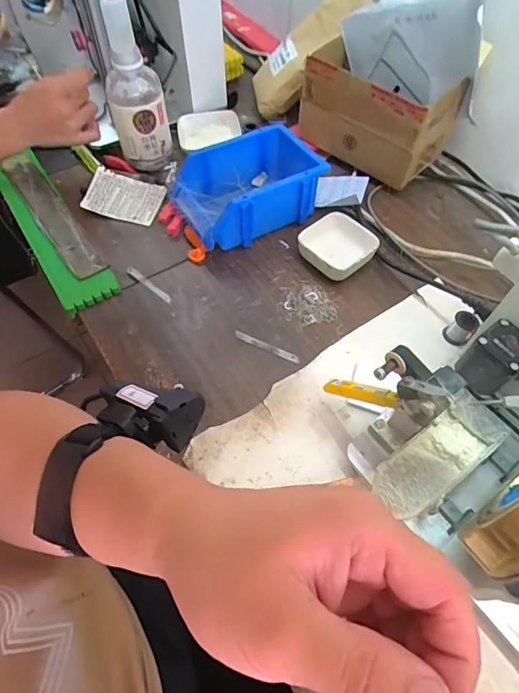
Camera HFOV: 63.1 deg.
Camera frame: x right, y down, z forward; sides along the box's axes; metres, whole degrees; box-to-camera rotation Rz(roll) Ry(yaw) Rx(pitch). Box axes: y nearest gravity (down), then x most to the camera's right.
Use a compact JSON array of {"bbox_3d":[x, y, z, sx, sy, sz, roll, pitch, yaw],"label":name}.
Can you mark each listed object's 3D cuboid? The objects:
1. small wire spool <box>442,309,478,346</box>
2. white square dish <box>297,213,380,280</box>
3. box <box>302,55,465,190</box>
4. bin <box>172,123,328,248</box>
[{"bbox_3d":[0.228,-0.022,0.480,0.025,0.032,0.029,-7,59,-4],"label":"small wire spool"},{"bbox_3d":[0.102,-0.129,0.552,0.103,0.032,0.085,-37,65,-21],"label":"white square dish"},{"bbox_3d":[0.166,-0.340,0.637,0.102,0.133,0.200,-37,64,-22],"label":"box"},{"bbox_3d":[-0.017,-0.214,0.581,0.192,0.084,0.136,-22,61,-14],"label":"bin"}]

